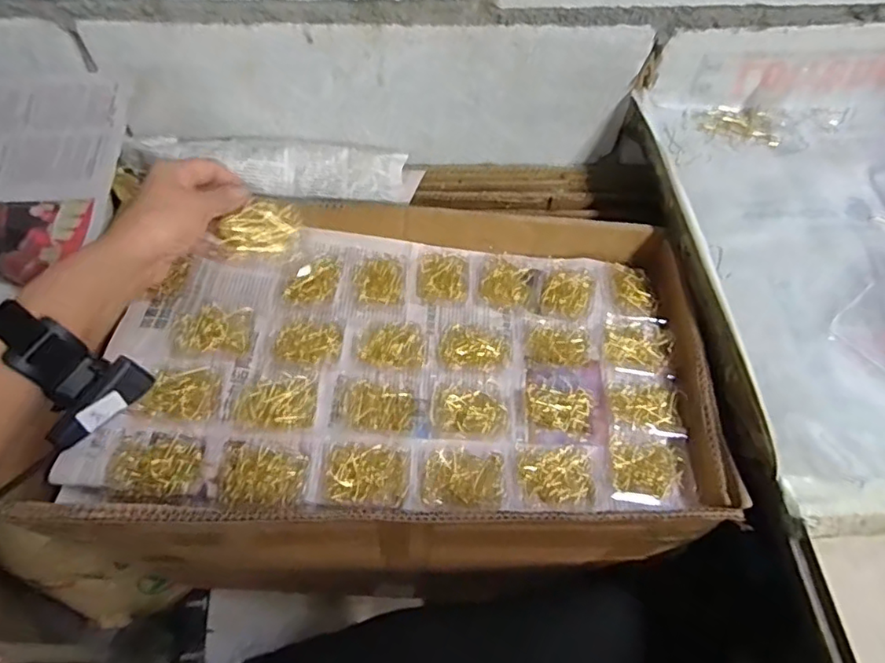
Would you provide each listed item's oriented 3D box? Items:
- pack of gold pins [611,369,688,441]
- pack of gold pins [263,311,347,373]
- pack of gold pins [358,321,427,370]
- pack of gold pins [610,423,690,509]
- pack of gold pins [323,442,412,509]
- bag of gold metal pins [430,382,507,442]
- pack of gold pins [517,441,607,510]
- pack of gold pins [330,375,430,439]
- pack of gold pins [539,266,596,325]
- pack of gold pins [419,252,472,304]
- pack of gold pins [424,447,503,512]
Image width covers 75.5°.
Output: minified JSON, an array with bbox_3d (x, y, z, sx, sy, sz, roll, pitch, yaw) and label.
[{"bbox_3d":[0.193,0.066,0.534,0.063,0.015,0.067,6,59,1],"label":"pack of gold pins"},{"bbox_3d":[-0.129,0.011,0.539,0.070,0.010,0.064,7,59,1],"label":"pack of gold pins"},{"bbox_3d":[-0.048,0.013,0.550,0.065,0.008,0.047,6,59,1],"label":"pack of gold pins"},{"bbox_3d":[0.180,0.119,0.500,0.068,0.010,0.068,5,59,0],"label":"pack of gold pins"},{"bbox_3d":[-0.062,0.118,0.473,0.067,0.009,0.051,6,59,1],"label":"pack of gold pins"},{"bbox_3d":[0.025,0.071,0.519,0.067,0.012,0.054,5,59,0],"label":"bag of gold metal pins"},{"bbox_3d":[0.101,0.124,0.491,0.078,0.013,0.055,2,59,-2],"label":"pack of gold pins"},{"bbox_3d":[-0.055,0.068,0.510,0.087,0.013,0.051,9,59,2],"label":"pack of gold pins"},{"bbox_3d":[0.131,-0.038,0.600,0.054,0.010,0.071,15,60,6],"label":"pack of gold pins"},{"bbox_3d":[0.002,-0.058,0.605,0.053,0.009,0.063,2,59,-1],"label":"pack of gold pins"},{"bbox_3d":[0.018,0.124,0.480,0.065,0.009,0.050,5,59,1],"label":"pack of gold pins"}]

